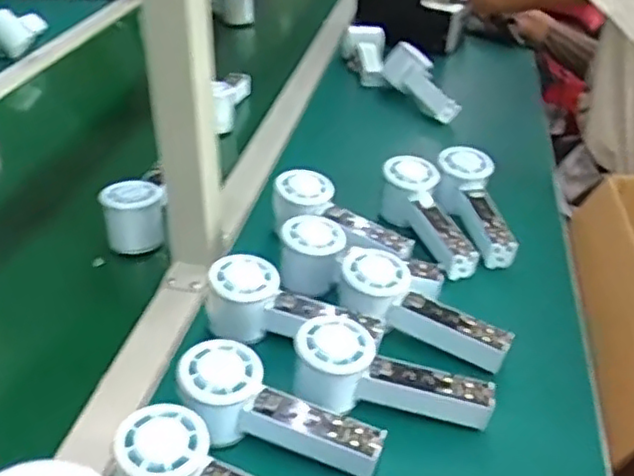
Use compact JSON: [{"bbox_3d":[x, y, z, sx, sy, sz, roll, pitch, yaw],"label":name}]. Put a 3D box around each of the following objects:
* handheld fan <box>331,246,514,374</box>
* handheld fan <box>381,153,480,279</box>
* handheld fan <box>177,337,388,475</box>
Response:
[{"bbox_3d":[0.085,0.068,0.578,0.152,0.048,0.059,30,41,12],"label":"handheld fan"},{"bbox_3d":[0.118,-0.018,0.709,0.056,0.062,0.158,-13,51,-22],"label":"handheld fan"},{"bbox_3d":[-0.031,0.131,0.485,0.154,0.050,0.056,26,39,7],"label":"handheld fan"}]

